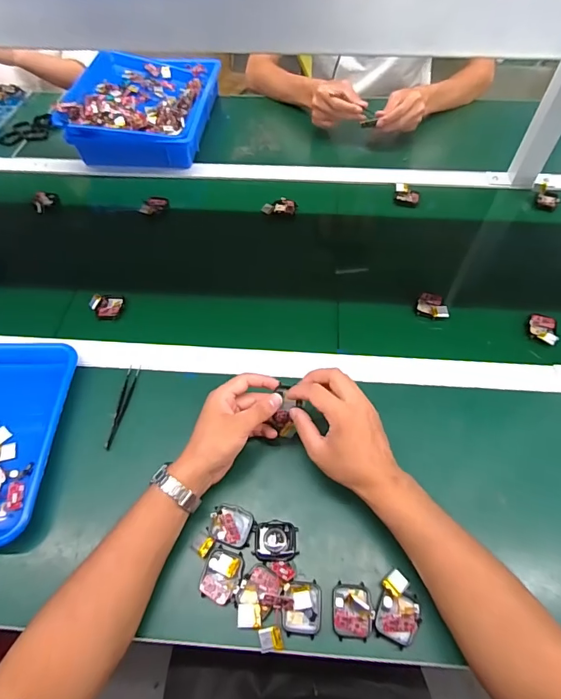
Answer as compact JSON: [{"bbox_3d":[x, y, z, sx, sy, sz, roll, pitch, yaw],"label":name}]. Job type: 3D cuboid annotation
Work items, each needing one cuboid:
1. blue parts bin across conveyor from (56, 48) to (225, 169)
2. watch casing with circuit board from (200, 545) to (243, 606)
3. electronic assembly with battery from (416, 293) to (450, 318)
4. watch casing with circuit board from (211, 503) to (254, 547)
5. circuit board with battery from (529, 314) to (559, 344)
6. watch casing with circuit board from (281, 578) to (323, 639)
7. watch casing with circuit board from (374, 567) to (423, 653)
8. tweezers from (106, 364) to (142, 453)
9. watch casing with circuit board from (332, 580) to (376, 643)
[{"bbox_3d":[-0.289,-0.523,0.882,0.269,0.081,0.331,3,57,4],"label":"blue parts bin across conveyor"},{"bbox_3d":[-0.061,0.231,0.427,0.040,0.007,0.048,13,58,10],"label":"watch casing with circuit board"},{"bbox_3d":[0.228,-0.066,0.621,0.043,0.018,0.045,14,58,8],"label":"electronic assembly with battery"},{"bbox_3d":[-0.054,0.192,0.455,0.045,0.006,0.040,12,58,10],"label":"watch casing with circuit board"},{"bbox_3d":[0.375,-0.028,0.594,0.035,0.013,0.053,15,59,11],"label":"circuit board with battery"},{"bbox_3d":[0.022,0.254,0.410,0.038,0.014,0.048,3,57,4],"label":"watch casing with circuit board"},{"bbox_3d":[0.117,0.253,0.408,0.039,0.012,0.059,16,59,12],"label":"watch casing with circuit board"},{"bbox_3d":[-0.203,0.073,0.538,0.016,0.012,0.116,4,57,4],"label":"tweezers"},{"bbox_3d":[0.071,0.255,0.407,0.039,0.015,0.047,3,57,3],"label":"watch casing with circuit board"}]

